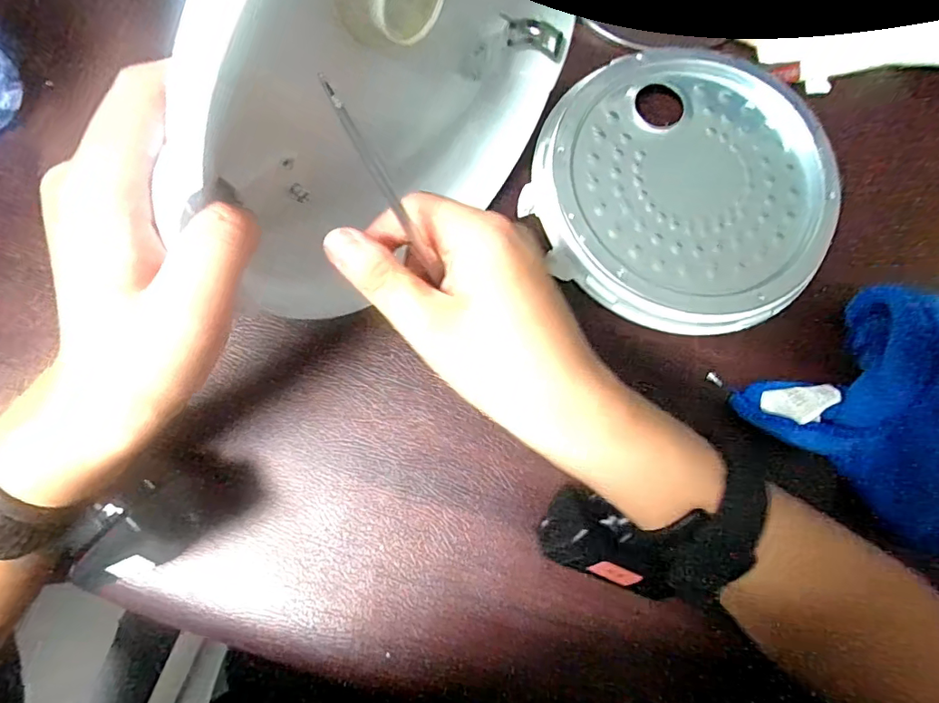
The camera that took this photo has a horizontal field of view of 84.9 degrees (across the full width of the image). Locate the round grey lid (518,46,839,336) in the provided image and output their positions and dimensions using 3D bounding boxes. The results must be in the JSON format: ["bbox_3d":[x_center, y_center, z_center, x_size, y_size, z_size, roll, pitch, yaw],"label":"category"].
[{"bbox_3d":[0.140,-0.111,0.335,0.189,0.013,0.192,0,79,-1],"label":"round grey lid"}]

